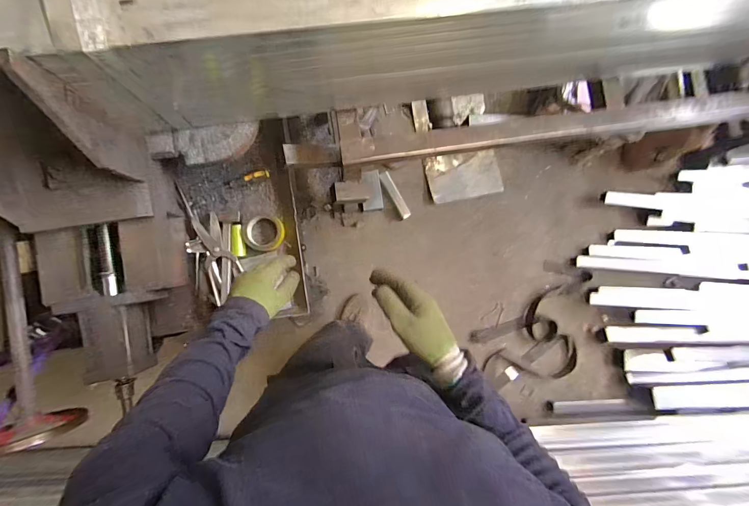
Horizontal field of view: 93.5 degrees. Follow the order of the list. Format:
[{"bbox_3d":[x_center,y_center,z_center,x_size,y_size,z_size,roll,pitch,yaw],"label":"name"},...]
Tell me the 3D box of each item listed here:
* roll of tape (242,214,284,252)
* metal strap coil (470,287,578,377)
[{"bbox_3d":[-0.294,-0.053,0.939,0.104,0.024,0.093,-9,88,-5],"label":"roll of tape"},{"bbox_3d":[0.622,0.374,1.482,0.412,0.046,0.364,-14,88,-5],"label":"metal strap coil"}]

